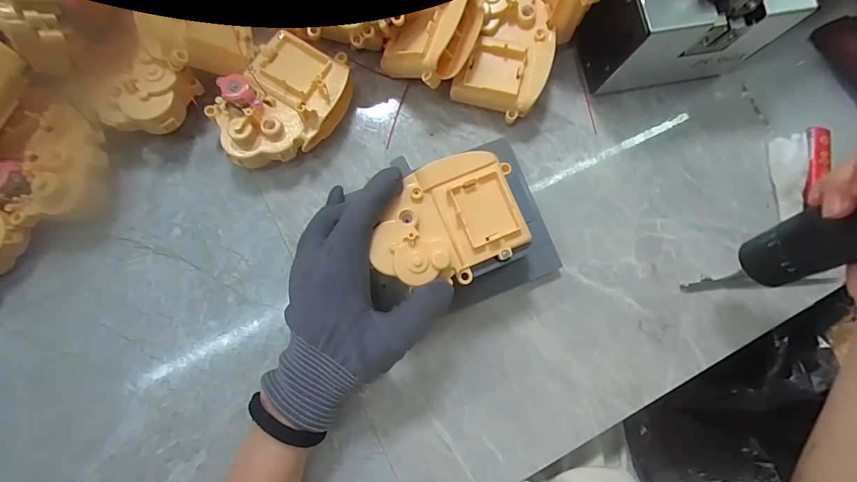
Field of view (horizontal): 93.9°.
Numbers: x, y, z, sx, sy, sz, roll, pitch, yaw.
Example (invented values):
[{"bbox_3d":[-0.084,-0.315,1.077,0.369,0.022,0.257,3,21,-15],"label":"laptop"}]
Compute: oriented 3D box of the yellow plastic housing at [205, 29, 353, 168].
[{"bbox_3d":[-0.104,-0.099,0.290,0.074,0.039,0.106,40,81,3],"label":"yellow plastic housing"}]

